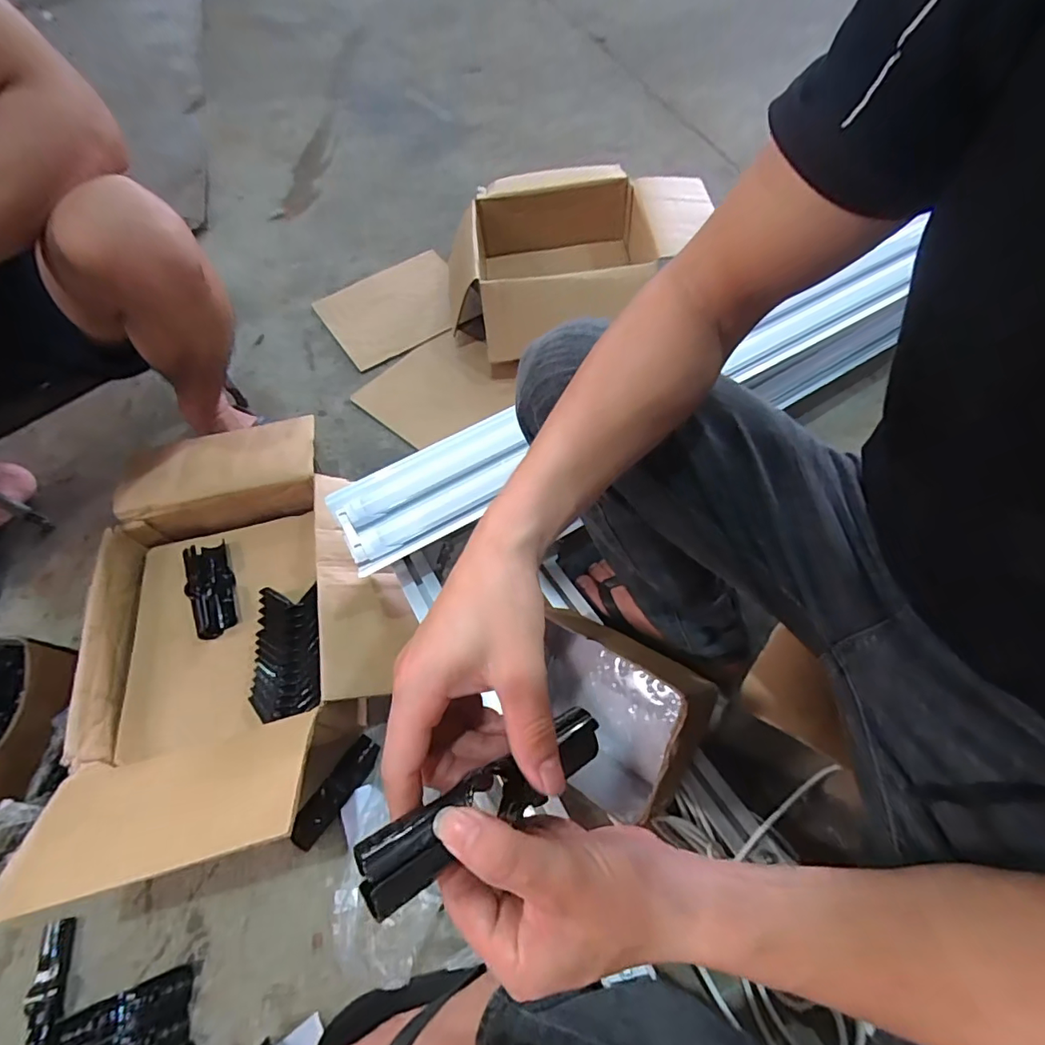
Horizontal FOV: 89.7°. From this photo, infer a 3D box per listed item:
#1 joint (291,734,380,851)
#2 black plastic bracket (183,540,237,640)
[{"bbox_3d":[-0.221,0.318,0.624,0.034,0.018,0.126,29,66,20],"label":"joint"},{"bbox_3d":[-0.411,0.083,0.689,0.047,0.027,0.133,-24,61,-10],"label":"black plastic bracket"}]

